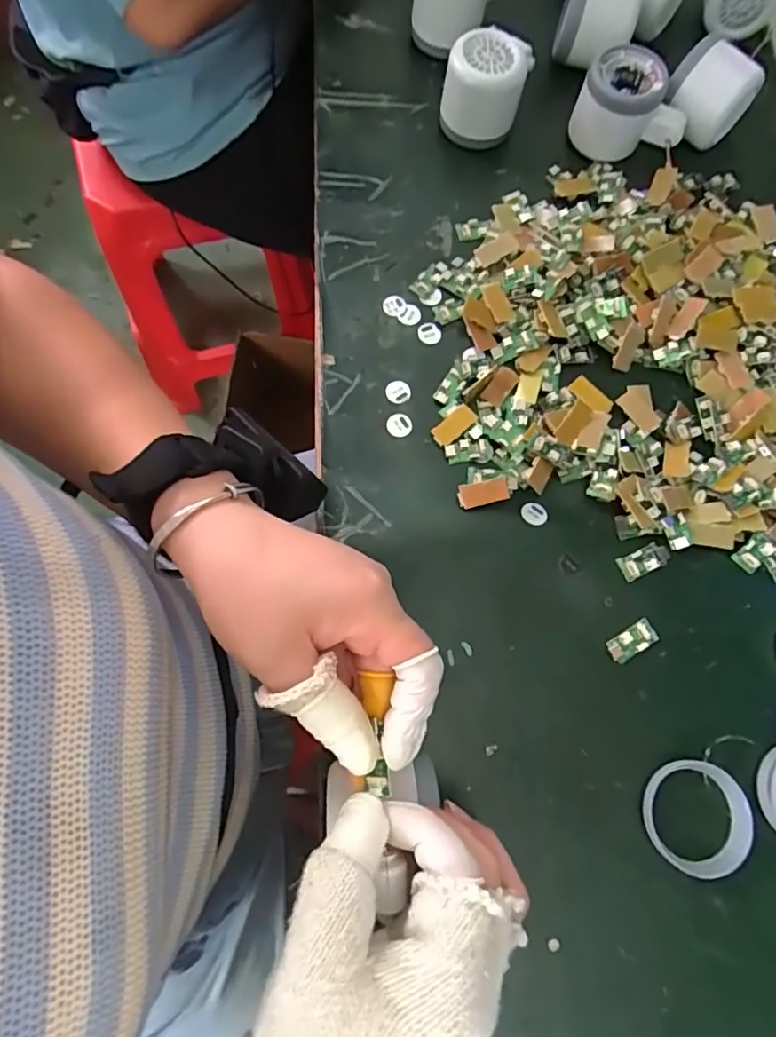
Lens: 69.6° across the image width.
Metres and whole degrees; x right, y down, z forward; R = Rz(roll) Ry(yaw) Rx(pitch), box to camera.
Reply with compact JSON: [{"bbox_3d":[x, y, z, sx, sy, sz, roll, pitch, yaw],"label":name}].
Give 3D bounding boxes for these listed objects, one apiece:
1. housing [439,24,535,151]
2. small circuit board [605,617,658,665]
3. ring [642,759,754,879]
[{"bbox_3d":[0.075,-0.335,0.431,0.061,0.051,0.071,11,74,1],"label":"housing"},{"bbox_3d":[0.153,0.077,0.348,0.032,0.004,0.016,-29,77,-10],"label":"small circuit board"},{"bbox_3d":[0.174,0.168,0.316,0.055,0.012,0.060,1,74,-2],"label":"ring"}]

